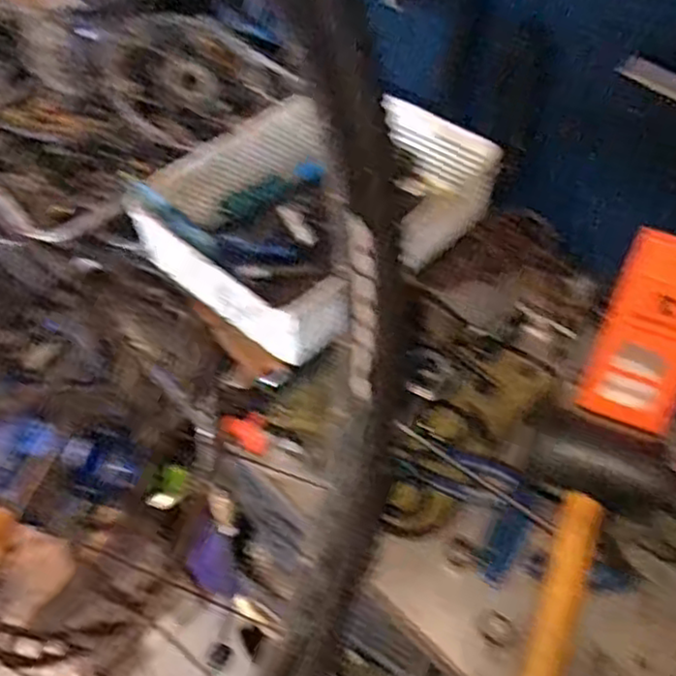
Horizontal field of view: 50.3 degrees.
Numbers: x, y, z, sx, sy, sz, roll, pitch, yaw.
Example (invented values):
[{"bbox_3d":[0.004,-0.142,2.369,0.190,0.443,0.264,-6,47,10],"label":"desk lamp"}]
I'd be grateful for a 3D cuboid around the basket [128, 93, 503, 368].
[{"bbox_3d":[-0.026,-0.150,0.780,0.257,0.092,0.333,38,62,26],"label":"basket"}]

